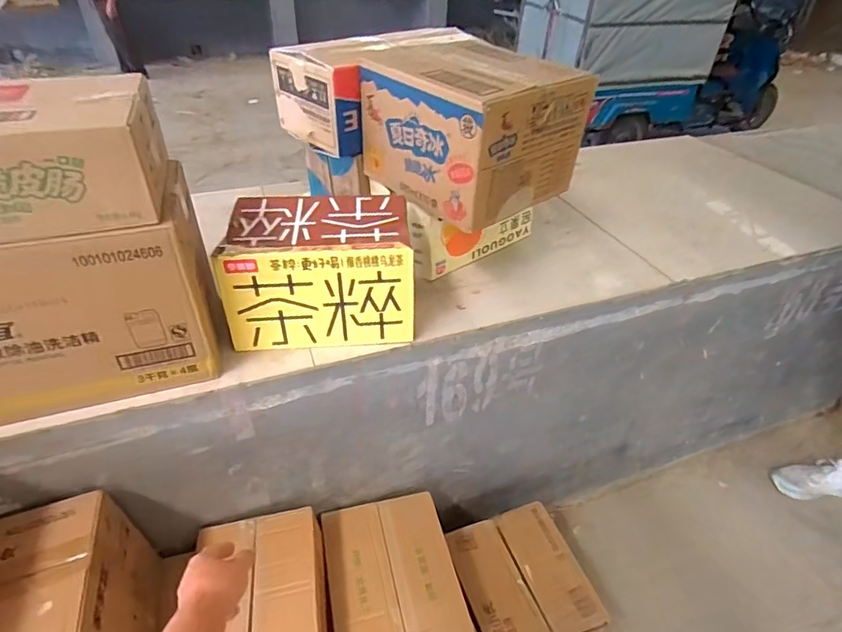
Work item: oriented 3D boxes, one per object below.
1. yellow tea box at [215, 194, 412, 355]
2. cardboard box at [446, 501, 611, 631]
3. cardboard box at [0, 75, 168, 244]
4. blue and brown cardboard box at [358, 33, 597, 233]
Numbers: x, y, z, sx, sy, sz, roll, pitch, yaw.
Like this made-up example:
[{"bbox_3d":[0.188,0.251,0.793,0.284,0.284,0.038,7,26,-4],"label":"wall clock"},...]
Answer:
[{"bbox_3d":[-0.182,-0.091,0.924,0.318,0.187,0.222,1,38,-6],"label":"yellow tea box"},{"bbox_3d":[0.237,0.689,1.233,0.300,0.209,0.306,-9,40,-19],"label":"cardboard box"},{"bbox_3d":[-0.539,-0.213,0.651,0.349,0.137,0.234,-8,40,-17],"label":"cardboard box"},{"bbox_3d":[0.076,-0.386,1.002,0.302,0.233,0.393,-25,47,-34],"label":"blue and brown cardboard box"}]

